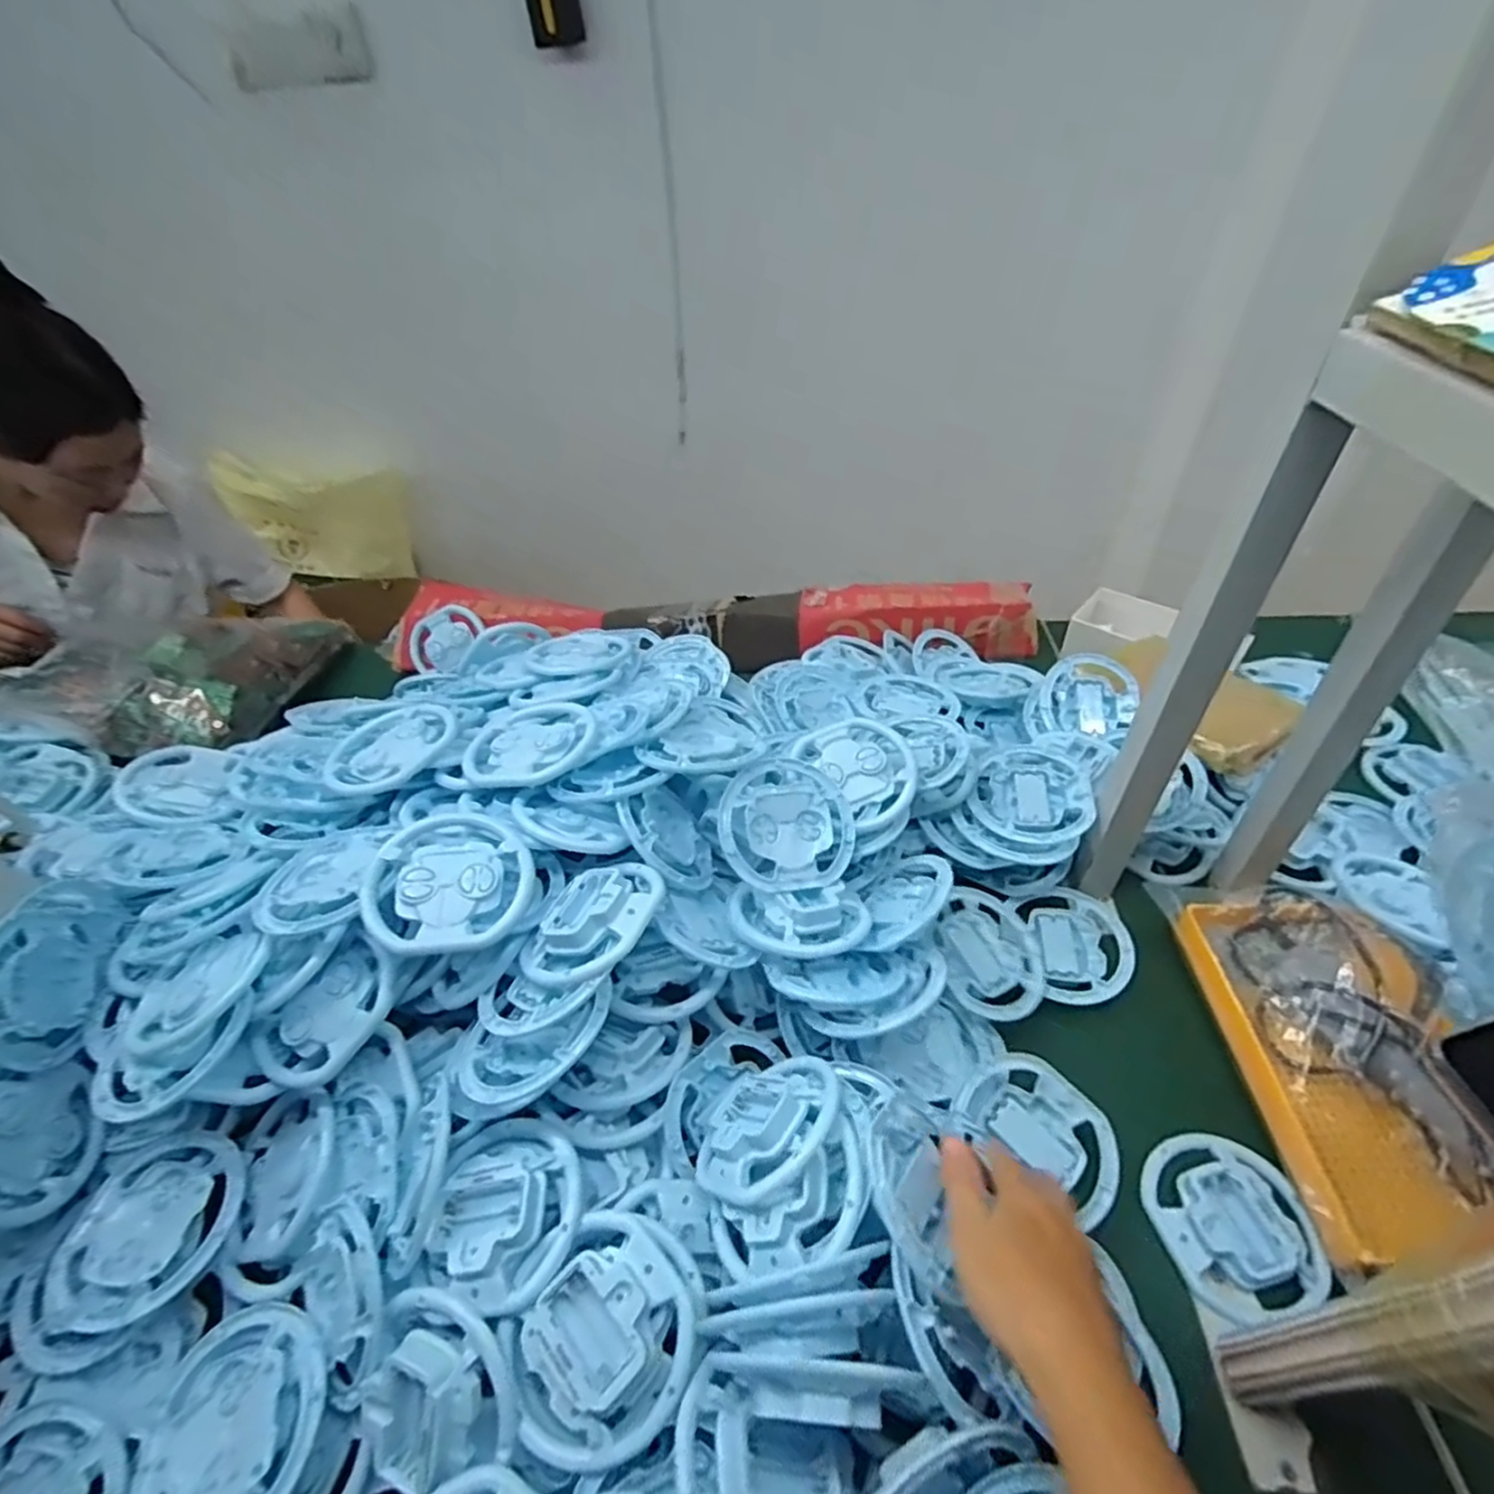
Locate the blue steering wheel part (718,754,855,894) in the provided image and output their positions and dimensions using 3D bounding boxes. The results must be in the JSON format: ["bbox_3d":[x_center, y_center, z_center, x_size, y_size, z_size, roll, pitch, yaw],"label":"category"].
[{"bbox_3d":[0.030,0.058,0.533,0.101,0.012,0.101,4,69,-12],"label":"blue steering wheel part"}]

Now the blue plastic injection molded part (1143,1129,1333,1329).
[{"bbox_3d":[0.310,0.303,0.454,0.090,0.025,0.103,-6,44,-2],"label":"blue plastic injection molded part"}]

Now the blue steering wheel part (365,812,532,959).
[{"bbox_3d":[-0.196,0.090,0.472,0.100,0.027,0.099,0,52,-8],"label":"blue steering wheel part"}]

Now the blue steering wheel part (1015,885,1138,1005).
[{"bbox_3d":[0.276,0.163,0.586,0.087,0.017,0.095,-2,44,2],"label":"blue steering wheel part"}]

